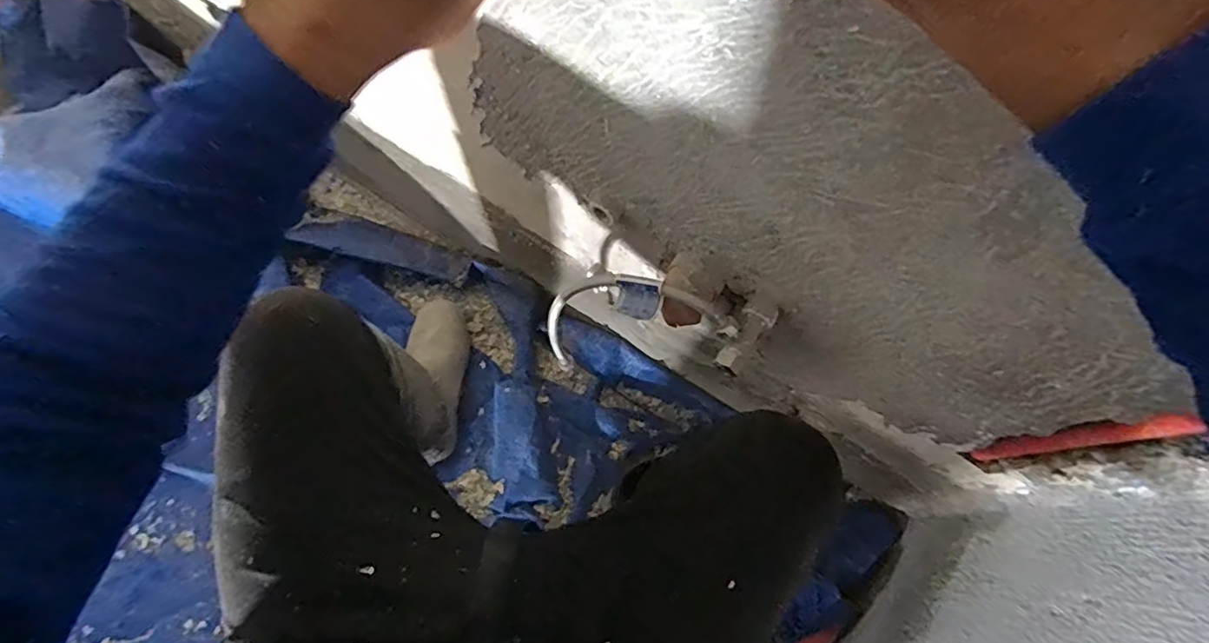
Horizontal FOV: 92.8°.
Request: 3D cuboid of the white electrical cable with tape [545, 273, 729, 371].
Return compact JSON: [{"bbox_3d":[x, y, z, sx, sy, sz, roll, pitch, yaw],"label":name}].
[{"bbox_3d":[-0.006,0.001,0.714,0.109,0.335,0.056,18,67,-28],"label":"white electrical cable with tape"}]

